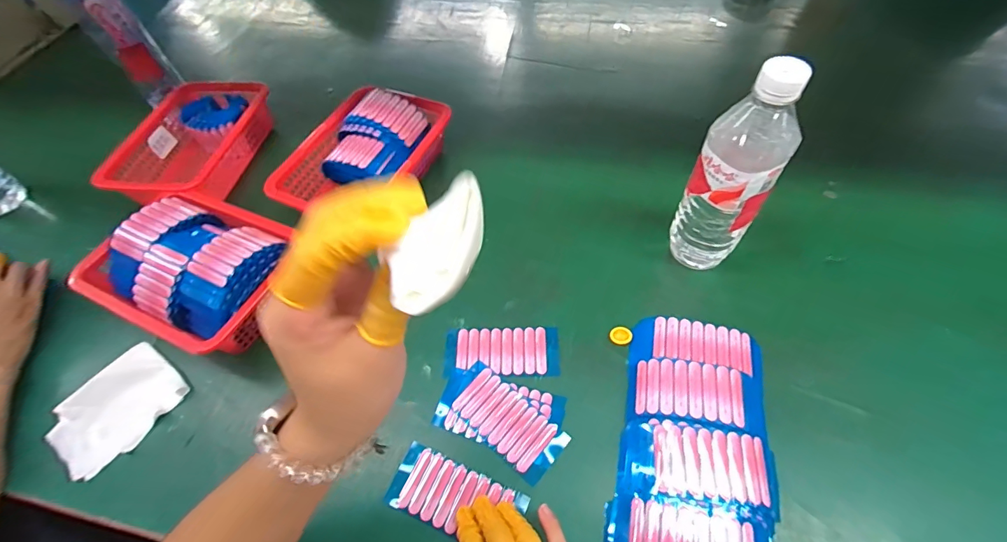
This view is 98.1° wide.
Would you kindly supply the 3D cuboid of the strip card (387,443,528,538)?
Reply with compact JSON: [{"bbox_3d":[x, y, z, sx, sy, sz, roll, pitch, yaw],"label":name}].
[{"bbox_3d":[-0.042,0.200,0.384,0.117,0.006,0.054,18,61,16],"label":"strip card"}]

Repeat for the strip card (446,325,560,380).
[{"bbox_3d":[-0.001,0.085,0.458,0.116,0.012,0.053,-2,57,3],"label":"strip card"}]

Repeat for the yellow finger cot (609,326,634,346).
[{"bbox_3d":[0.122,0.067,0.453,0.022,0.004,0.022,-4,56,5],"label":"yellow finger cot"}]

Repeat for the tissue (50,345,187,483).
[{"bbox_3d":[-0.392,0.138,0.441,0.091,0.011,0.114,29,64,21],"label":"tissue"}]

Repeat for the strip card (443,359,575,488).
[{"bbox_3d":[0.002,0.140,0.414,0.114,0.004,0.054,35,66,24],"label":"strip card"}]

